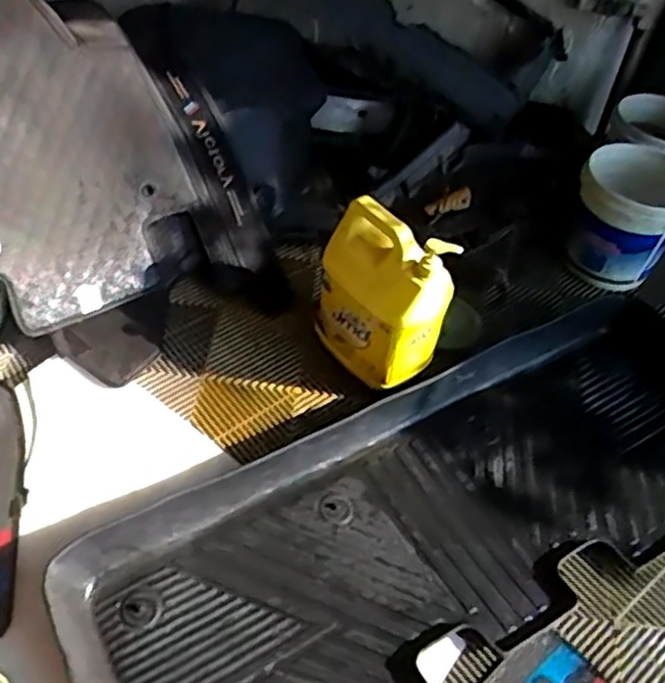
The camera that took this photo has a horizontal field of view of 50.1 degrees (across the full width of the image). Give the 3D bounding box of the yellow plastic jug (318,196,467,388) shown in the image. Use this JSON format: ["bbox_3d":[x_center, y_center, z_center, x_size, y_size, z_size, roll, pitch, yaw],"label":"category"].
[{"bbox_3d":[0.092,-0.085,1.394,0.247,0.336,0.146,39,56,25],"label":"yellow plastic jug"}]

